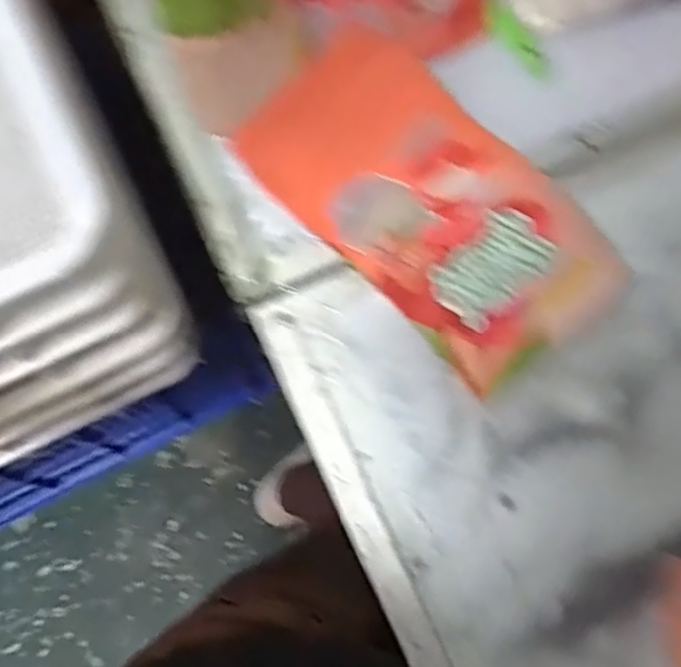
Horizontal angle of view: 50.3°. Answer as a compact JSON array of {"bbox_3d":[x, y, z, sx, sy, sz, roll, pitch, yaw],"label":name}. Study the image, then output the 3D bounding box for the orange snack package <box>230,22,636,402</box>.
[{"bbox_3d":[0.072,-0.109,0.584,0.162,0.032,0.301,-42,77,-11],"label":"orange snack package"}]

